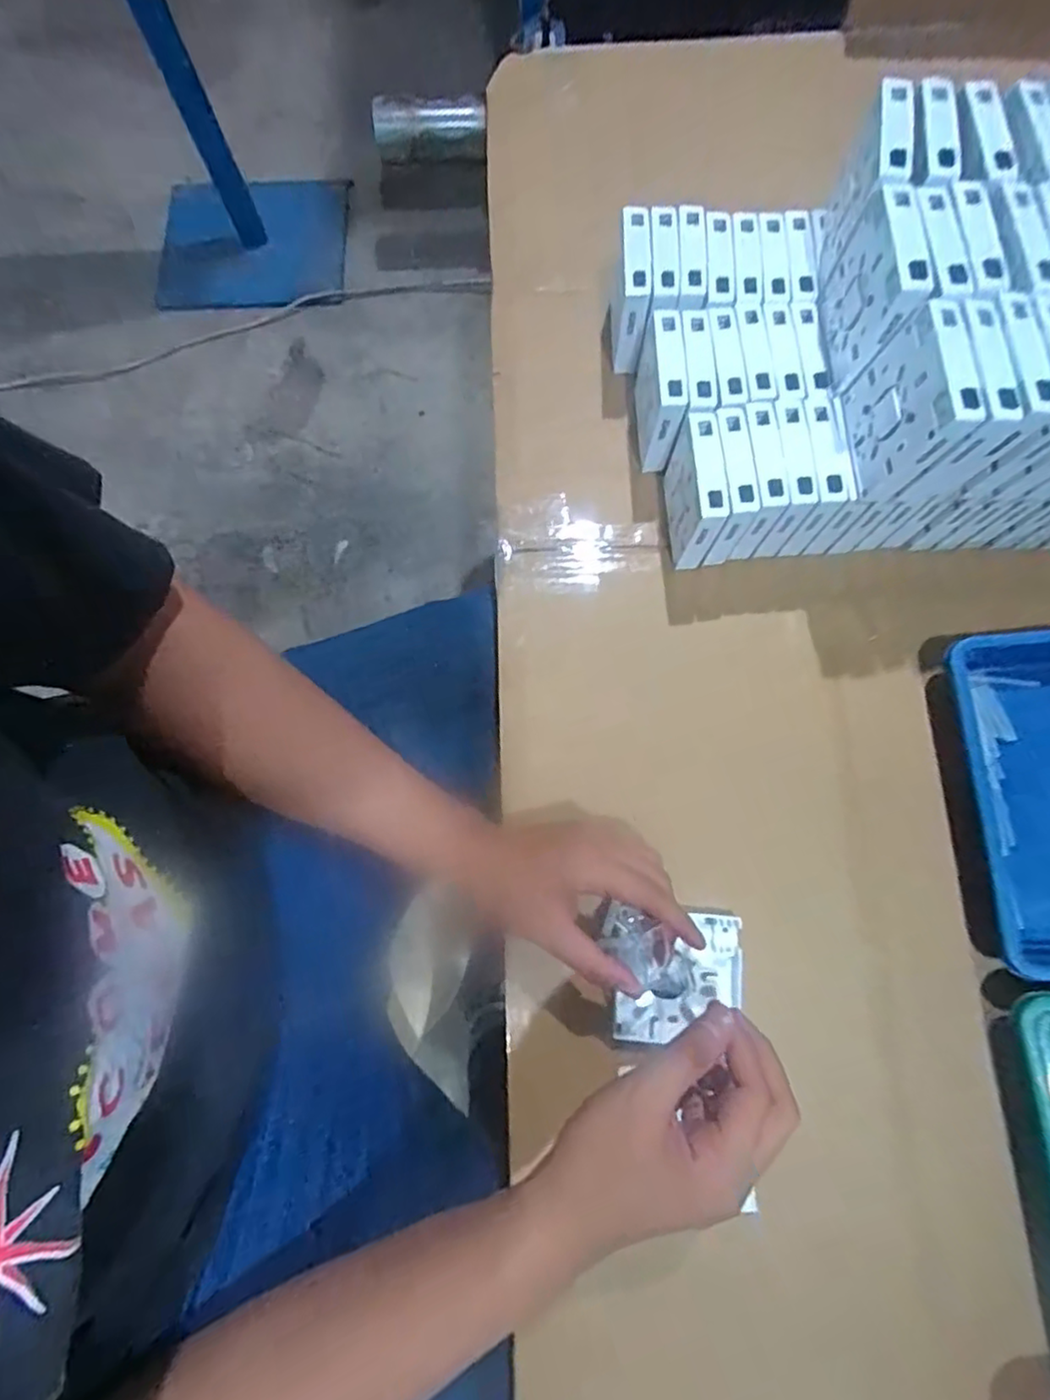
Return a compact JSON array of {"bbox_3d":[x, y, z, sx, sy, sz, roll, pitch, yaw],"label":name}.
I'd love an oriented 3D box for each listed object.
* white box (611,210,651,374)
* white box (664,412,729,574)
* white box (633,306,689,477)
[{"bbox_3d":[0.089,-0.343,0.533,0.025,0.084,0.091,2,76,2],"label":"white box"},{"bbox_3d":[0.131,-0.161,0.490,0.027,0.085,0.088,-4,76,0],"label":"white box"},{"bbox_3d":[0.109,-0.251,0.513,0.025,0.085,0.099,-2,76,1],"label":"white box"}]

